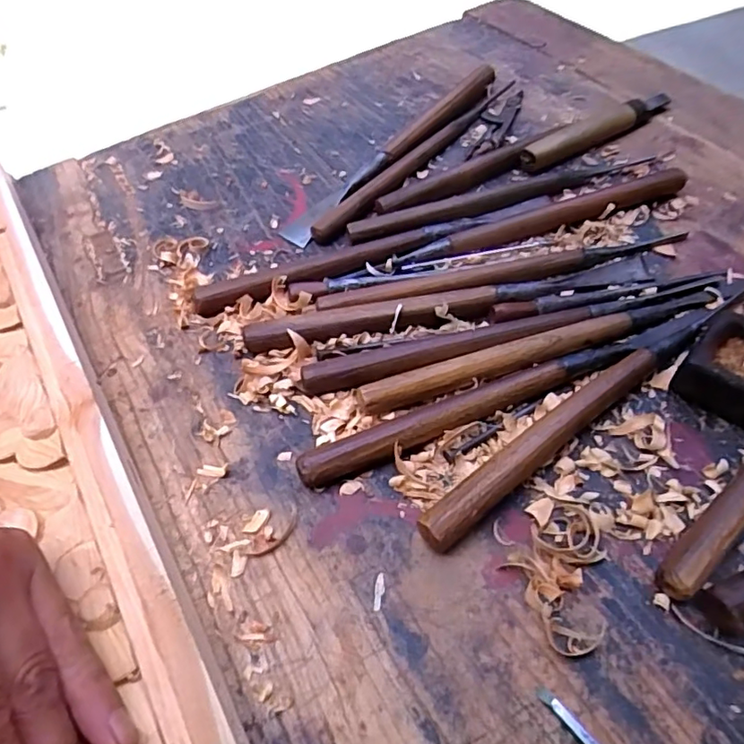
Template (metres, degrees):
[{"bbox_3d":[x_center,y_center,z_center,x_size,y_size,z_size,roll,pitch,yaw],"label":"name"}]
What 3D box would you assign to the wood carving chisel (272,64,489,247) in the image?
[{"bbox_3d":[0.022,-0.181,0.453,0.027,0.015,0.256,32,62,26],"label":"wood carving chisel"}]

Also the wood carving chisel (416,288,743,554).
[{"bbox_3d":[0.119,0.010,0.295,0.243,0.022,0.026,-33,56,-18],"label":"wood carving chisel"}]

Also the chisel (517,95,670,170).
[{"bbox_3d":[0.173,-0.189,0.438,0.143,0.016,0.021,-31,56,-17],"label":"chisel"}]

